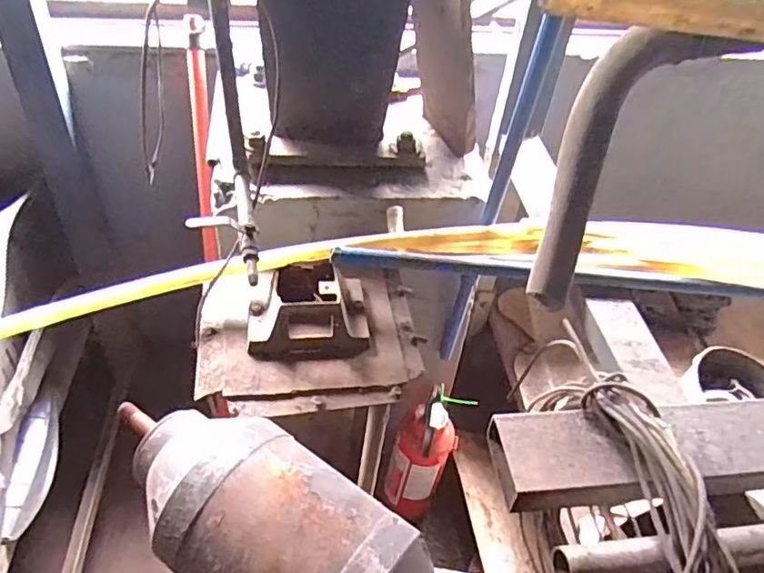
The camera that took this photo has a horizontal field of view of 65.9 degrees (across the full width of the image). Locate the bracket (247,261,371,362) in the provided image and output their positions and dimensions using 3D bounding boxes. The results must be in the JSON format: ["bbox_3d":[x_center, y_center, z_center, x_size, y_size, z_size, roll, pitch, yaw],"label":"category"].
[{"bbox_3d":[-0.113,0.045,0.891,0.178,0.069,0.123,-3,46,-9],"label":"bracket"}]

